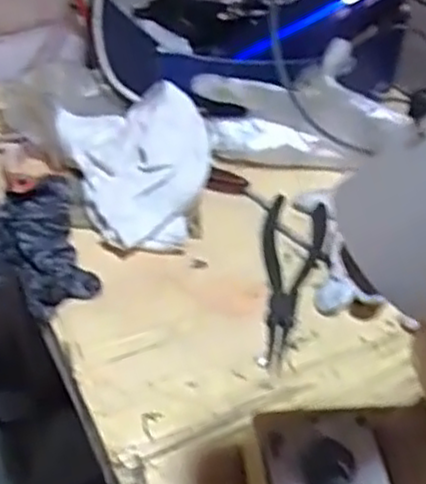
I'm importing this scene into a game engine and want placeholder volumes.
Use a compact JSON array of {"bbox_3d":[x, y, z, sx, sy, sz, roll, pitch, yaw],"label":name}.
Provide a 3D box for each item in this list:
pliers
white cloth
[{"bbox_3d":[0.065,0.022,0.624,0.053,0.011,0.203,11,44,6],"label":"pliers"},{"bbox_3d":[-0.065,-0.078,0.672,0.134,0.070,0.177,-12,46,-17],"label":"white cloth"}]

